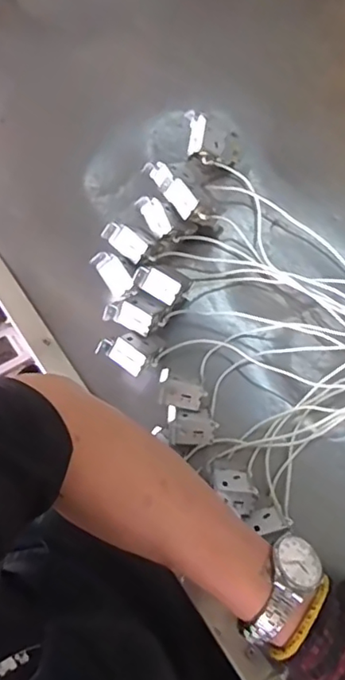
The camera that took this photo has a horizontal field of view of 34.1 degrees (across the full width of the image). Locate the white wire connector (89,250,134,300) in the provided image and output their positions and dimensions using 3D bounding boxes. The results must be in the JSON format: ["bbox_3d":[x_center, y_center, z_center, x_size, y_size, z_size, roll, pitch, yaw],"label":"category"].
[{"bbox_3d":[-0.056,-0.063,0.527,0.023,0.014,0.043,-35,97,-2],"label":"white wire connector"}]

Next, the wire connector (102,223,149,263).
[{"bbox_3d":[-0.045,-0.095,0.540,0.043,0.012,0.023,40,82,-13],"label":"wire connector"}]

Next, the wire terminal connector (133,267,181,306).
[{"bbox_3d":[-0.014,-0.051,0.515,0.041,0.013,0.022,30,72,9],"label":"wire terminal connector"}]

